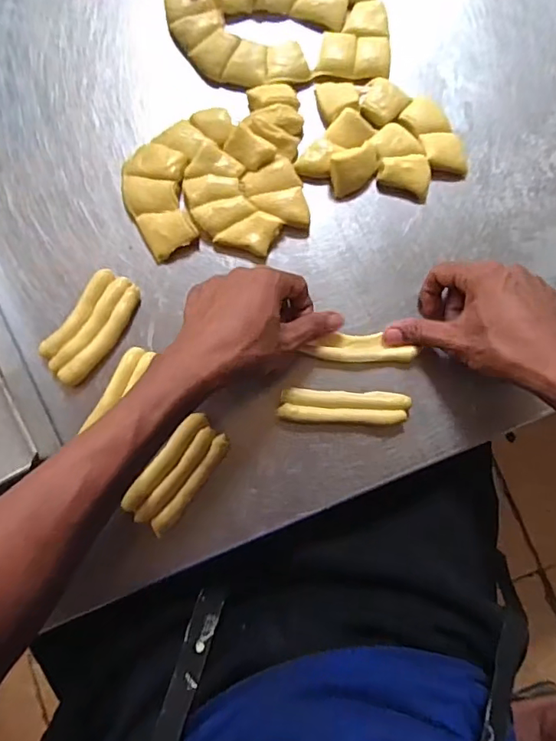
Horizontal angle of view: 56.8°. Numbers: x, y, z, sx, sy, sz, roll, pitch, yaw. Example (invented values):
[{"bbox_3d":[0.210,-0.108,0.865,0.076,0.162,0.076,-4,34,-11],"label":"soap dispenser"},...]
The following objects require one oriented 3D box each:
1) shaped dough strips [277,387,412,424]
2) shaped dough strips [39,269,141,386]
[{"bbox_3d":[0.056,0.031,0.434,0.106,0.015,0.027,3,82,0],"label":"shaped dough strips"},{"bbox_3d":[-0.160,-0.037,0.443,0.043,0.018,0.099,31,83,4],"label":"shaped dough strips"}]

